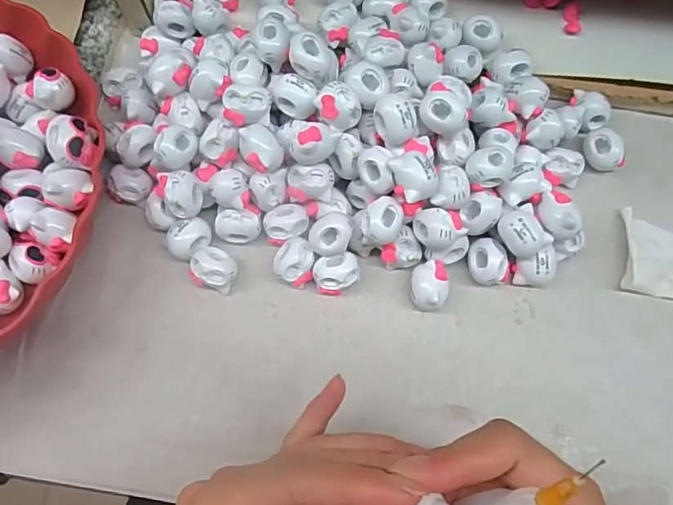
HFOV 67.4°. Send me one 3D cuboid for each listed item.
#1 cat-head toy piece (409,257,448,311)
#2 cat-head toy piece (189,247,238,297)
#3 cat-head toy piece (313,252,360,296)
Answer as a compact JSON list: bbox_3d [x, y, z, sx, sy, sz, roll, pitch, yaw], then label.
[{"bbox_3d":[0.051,0.020,0.278,0.021,0.021,0.026,1,71,0],"label":"cat-head toy piece"},{"bbox_3d":[-0.068,0.010,0.281,0.025,0.018,0.021,11,71,3],"label":"cat-head toy piece"},{"bbox_3d":[0.000,0.013,0.281,0.025,0.019,0.019,-12,72,-4],"label":"cat-head toy piece"}]

